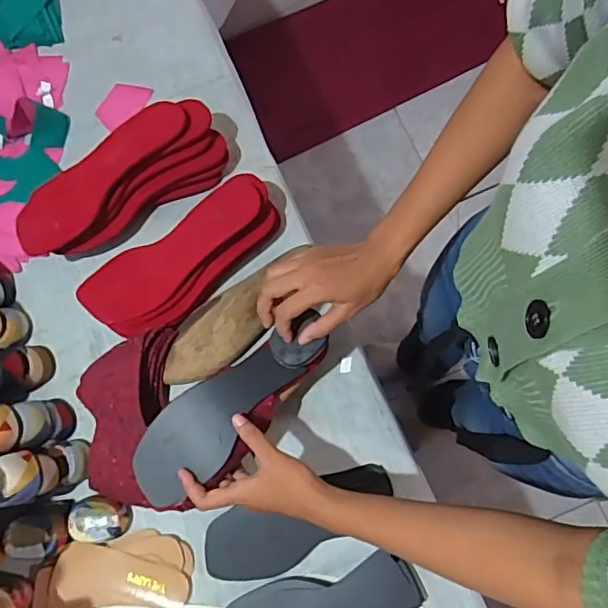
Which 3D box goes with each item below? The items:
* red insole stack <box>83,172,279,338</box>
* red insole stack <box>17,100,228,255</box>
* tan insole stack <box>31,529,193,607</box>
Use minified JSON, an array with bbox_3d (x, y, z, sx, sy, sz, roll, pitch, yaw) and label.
[{"bbox_3d":[-0.141,-0.051,0.667,0.246,0.068,0.097,-32,79,-3],"label":"red insole stack"},{"bbox_3d":[-0.224,-0.150,0.685,0.260,0.093,0.089,-32,79,-3],"label":"red insole stack"},{"bbox_3d":[-0.224,0.317,0.640,0.187,0.015,0.093,-15,79,0],"label":"tan insole stack"}]

